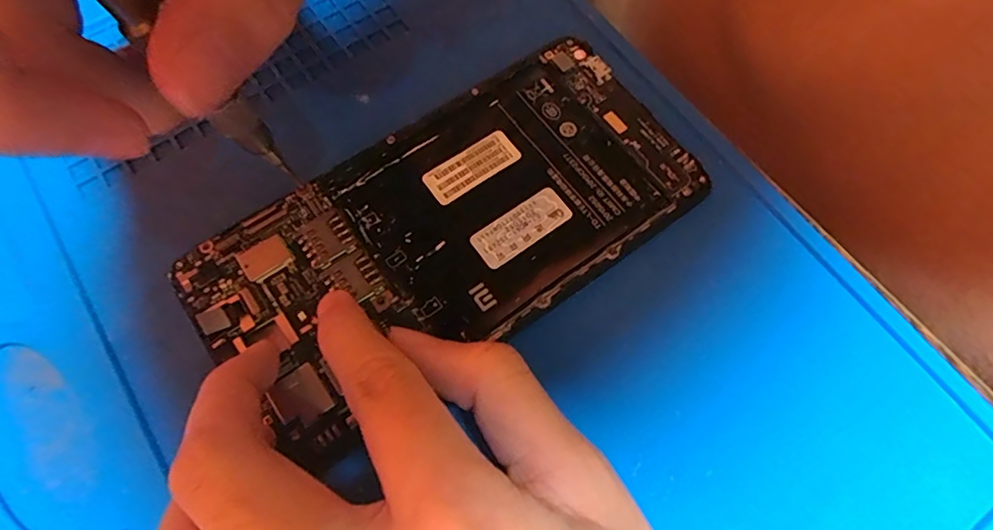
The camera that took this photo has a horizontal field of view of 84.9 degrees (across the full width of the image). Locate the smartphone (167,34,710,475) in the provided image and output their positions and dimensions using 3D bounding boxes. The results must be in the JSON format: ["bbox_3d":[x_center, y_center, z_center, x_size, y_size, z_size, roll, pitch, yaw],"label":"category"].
[{"bbox_3d":[-0.012,-0.013,0.159,0.143,0.007,0.071,-34,74,-12],"label":"smartphone"}]

